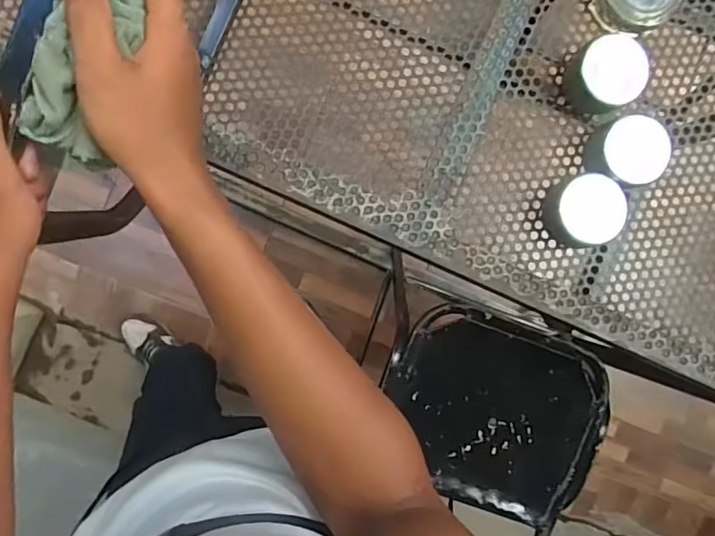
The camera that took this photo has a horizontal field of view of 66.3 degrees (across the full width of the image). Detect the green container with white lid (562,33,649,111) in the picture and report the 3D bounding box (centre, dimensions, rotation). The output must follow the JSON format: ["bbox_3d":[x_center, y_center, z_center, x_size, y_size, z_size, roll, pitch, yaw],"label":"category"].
[{"bbox_3d":[0.280,-0.216,0.615,0.075,0.062,0.066,8,90,-2],"label":"green container with white lid"}]

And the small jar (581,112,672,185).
[{"bbox_3d":[0.304,-0.129,0.621,0.081,0.058,0.073,-9,90,-2],"label":"small jar"}]

